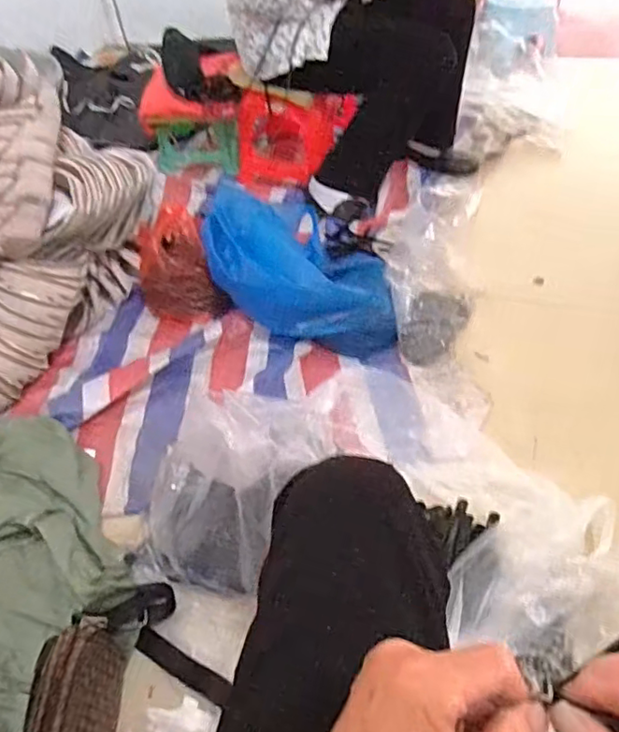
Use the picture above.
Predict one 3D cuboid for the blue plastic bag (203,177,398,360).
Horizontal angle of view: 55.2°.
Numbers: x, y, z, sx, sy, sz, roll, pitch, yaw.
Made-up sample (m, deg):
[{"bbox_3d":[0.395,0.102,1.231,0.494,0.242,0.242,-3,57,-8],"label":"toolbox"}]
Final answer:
[{"bbox_3d":[-0.017,-0.207,1.243,0.451,0.190,0.239,17,49,17],"label":"blue plastic bag"}]

